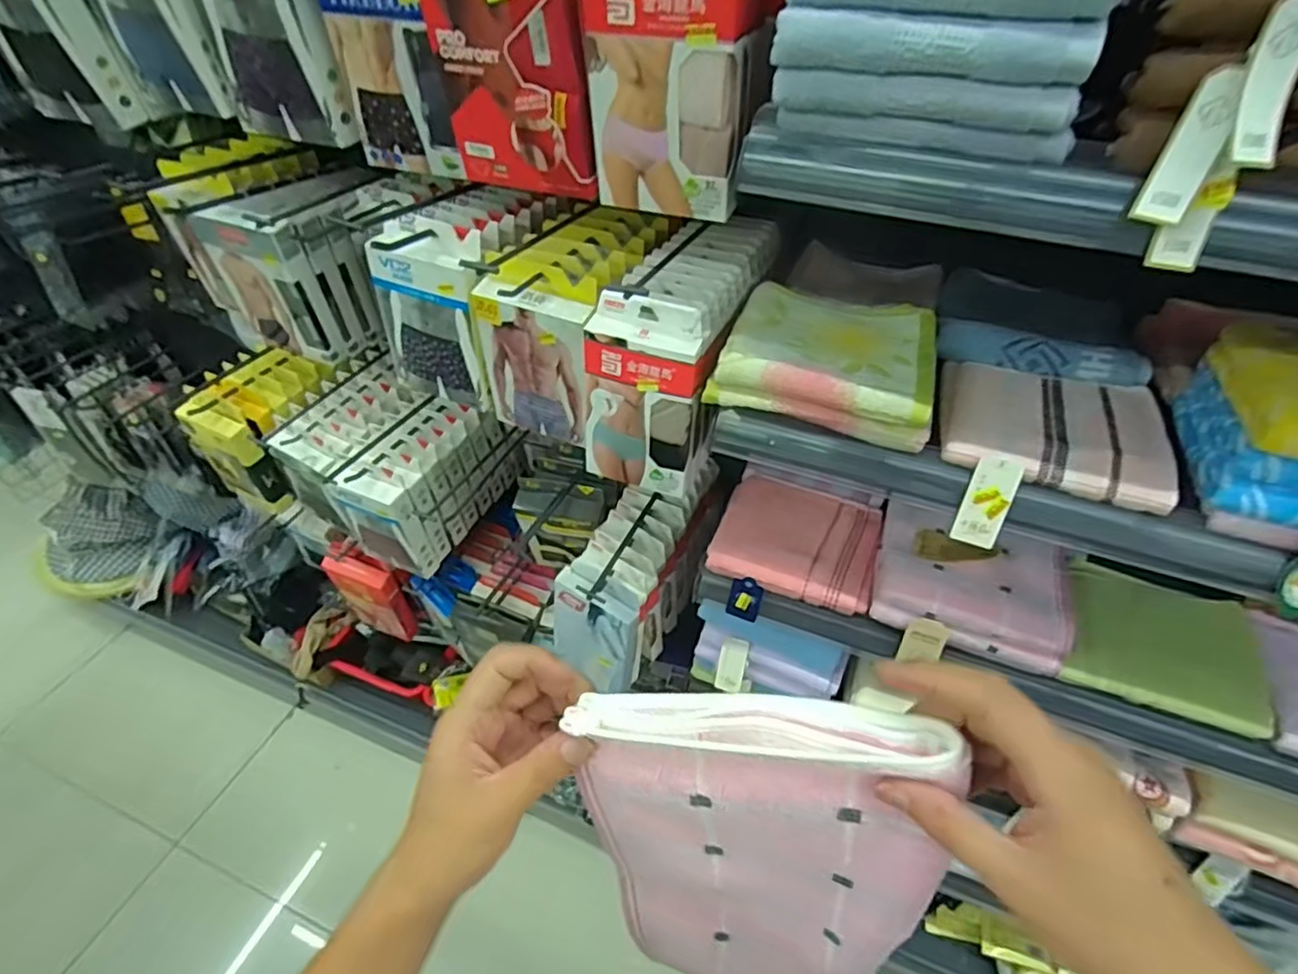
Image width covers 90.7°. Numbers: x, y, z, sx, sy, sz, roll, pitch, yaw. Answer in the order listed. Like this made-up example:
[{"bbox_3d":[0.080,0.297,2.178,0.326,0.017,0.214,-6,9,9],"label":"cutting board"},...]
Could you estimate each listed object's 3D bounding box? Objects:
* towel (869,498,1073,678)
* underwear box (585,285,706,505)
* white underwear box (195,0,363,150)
[{"bbox_3d":[0.367,0.101,0.728,0.199,0.063,0.153,16,45,14],"label":"towel"},{"bbox_3d":[-0.006,-0.090,0.648,0.113,0.195,0.046,15,45,13],"label":"underwear box"},{"bbox_3d":[-0.366,-0.443,0.611,0.144,0.206,0.044,16,52,13],"label":"white underwear box"}]

